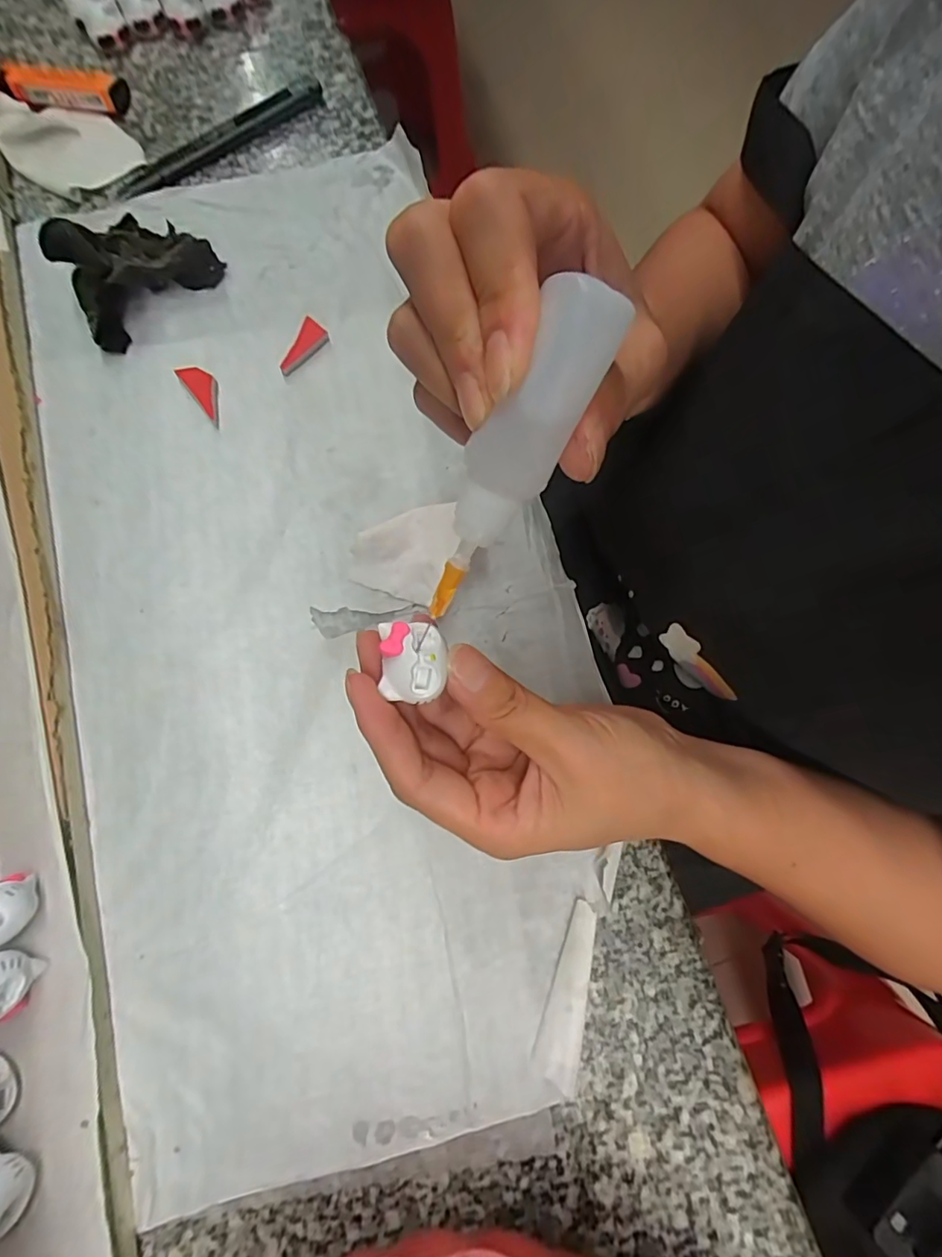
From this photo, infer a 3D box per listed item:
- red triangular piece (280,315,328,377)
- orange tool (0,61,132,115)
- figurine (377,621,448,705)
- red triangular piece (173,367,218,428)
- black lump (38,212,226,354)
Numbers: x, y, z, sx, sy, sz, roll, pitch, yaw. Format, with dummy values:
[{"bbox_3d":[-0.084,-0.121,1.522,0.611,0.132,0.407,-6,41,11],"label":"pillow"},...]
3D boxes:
[{"bbox_3d":[-0.090,-0.153,0.300,0.016,0.009,0.033,23,77,5],"label":"red triangular piece"},{"bbox_3d":[-0.254,-0.335,0.340,0.076,0.018,0.019,11,76,2],"label":"orange tool"},{"bbox_3d":[-0.018,0.009,0.168,0.020,0.007,0.023,-3,76,-1],"label":"figurine"},{"bbox_3d":[-0.144,-0.128,0.295,0.015,0.005,0.038,-38,79,-9],"label":"red triangular piece"},{"bbox_3d":[-0.186,-0.199,0.296,0.080,0.034,0.050,-43,80,-10],"label":"black lump"}]

